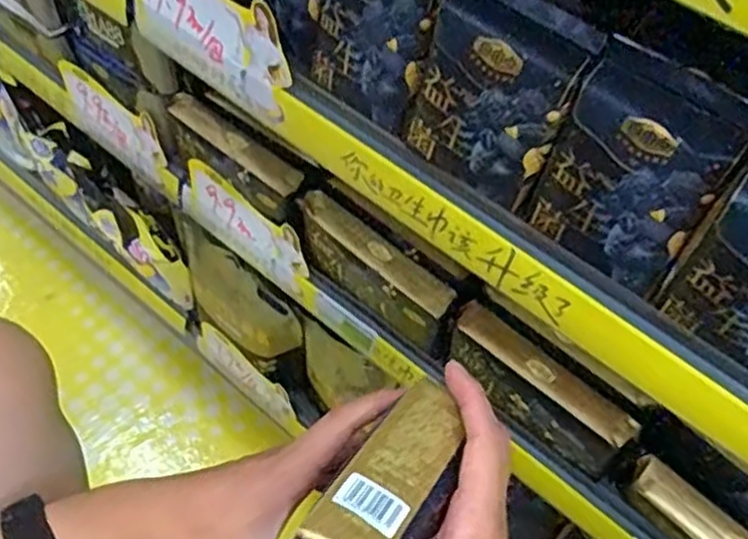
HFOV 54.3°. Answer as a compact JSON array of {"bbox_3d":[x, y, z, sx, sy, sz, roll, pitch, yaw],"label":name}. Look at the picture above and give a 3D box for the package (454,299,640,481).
[{"bbox_3d":[0.135,0.103,0.618,0.163,0.059,0.045,39,63,20],"label":"package"}]

